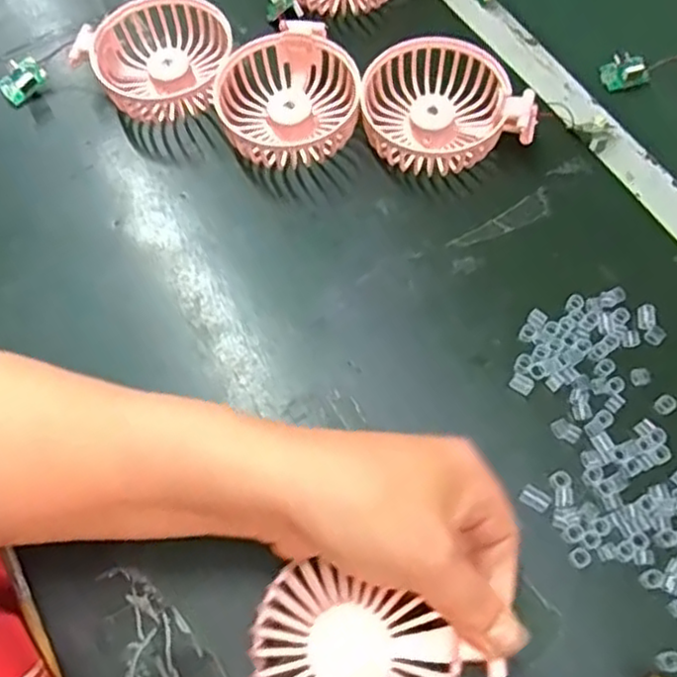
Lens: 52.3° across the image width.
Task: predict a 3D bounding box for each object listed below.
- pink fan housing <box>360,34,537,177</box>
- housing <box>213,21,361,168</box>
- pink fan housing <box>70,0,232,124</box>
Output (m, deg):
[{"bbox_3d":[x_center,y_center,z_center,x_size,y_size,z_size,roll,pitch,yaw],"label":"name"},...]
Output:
[{"bbox_3d":[0.063,-0.143,0.430,0.096,0.035,0.088,-19,67,-6],"label":"pink fan housing"},{"bbox_3d":[-0.032,-0.149,0.440,0.086,0.038,0.085,-1,66,2],"label":"housing"},{"bbox_3d":[-0.119,-0.187,0.459,0.101,0.035,0.083,18,65,9],"label":"pink fan housing"}]

